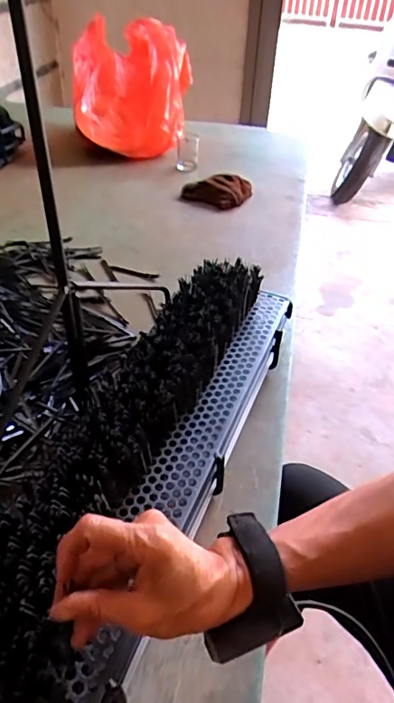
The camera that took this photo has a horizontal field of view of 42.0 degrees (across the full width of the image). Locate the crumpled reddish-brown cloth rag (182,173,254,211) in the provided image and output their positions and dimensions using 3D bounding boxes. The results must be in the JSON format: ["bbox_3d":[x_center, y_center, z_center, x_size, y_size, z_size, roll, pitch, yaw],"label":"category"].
[{"bbox_3d":[0.043,-0.347,1.117,0.155,0.048,0.090,3,40,-1],"label":"crumpled reddish-brown cloth rag"}]

